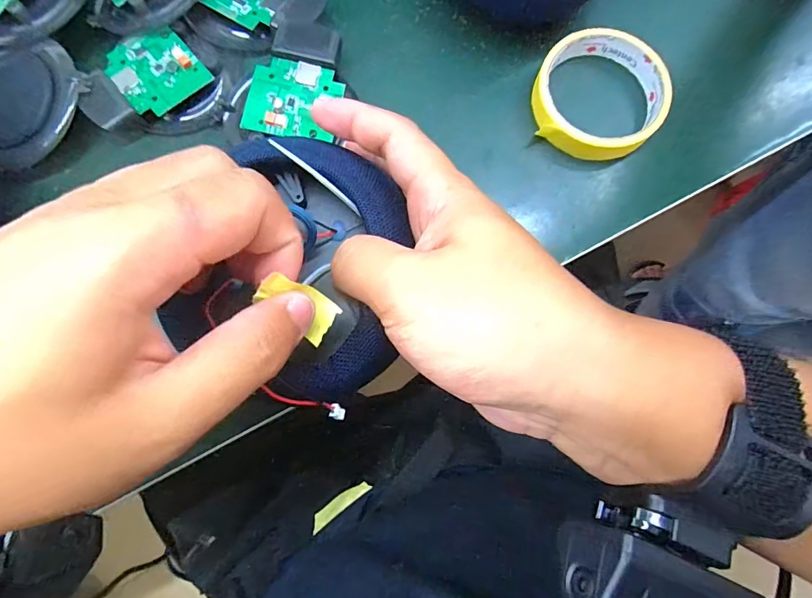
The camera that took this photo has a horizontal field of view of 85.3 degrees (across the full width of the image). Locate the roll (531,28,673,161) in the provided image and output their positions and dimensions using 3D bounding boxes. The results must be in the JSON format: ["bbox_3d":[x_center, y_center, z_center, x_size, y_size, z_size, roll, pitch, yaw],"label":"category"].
[{"bbox_3d":[0.131,-0.138,0.299,0.085,0.023,0.083,0,79,-1],"label":"roll"}]

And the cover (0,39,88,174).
[{"bbox_3d":[-0.251,-0.128,0.283,0.079,0.008,0.083,0,79,-1],"label":"cover"}]

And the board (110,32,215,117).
[{"bbox_3d":[-0.168,-0.153,0.296,0.053,0.010,0.057,-40,82,-8],"label":"board"}]

